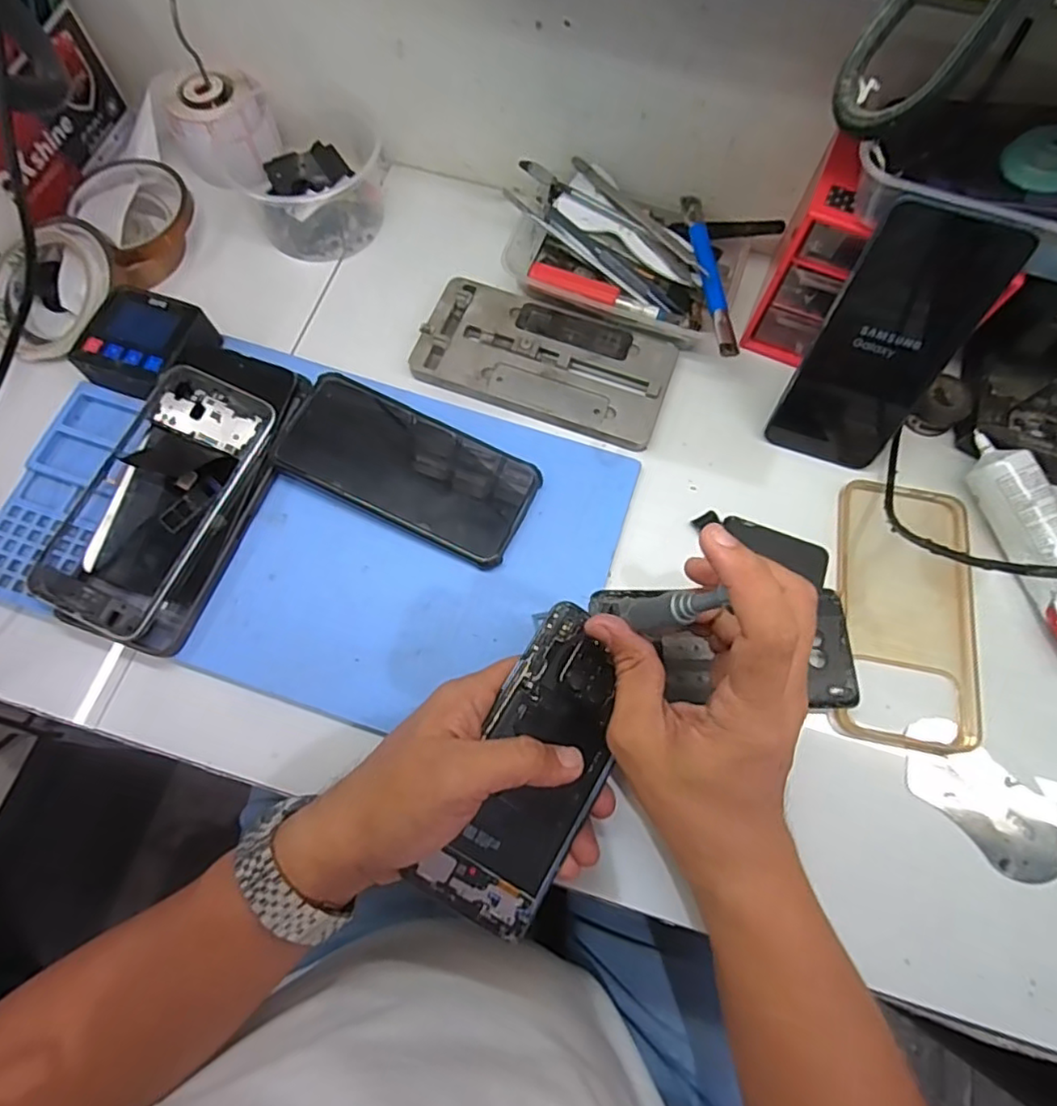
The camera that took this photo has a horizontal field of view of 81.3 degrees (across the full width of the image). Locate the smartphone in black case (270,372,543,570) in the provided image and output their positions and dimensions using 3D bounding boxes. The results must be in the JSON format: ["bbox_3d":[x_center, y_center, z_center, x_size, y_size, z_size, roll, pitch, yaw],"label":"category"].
[{"bbox_3d":[-0.078,-0.056,0.404,0.160,0.018,0.077,25,72,6],"label":"smartphone in black case"}]

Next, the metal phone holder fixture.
[{"bbox_3d":[0.012,-0.139,0.448,0.178,0.017,0.094,18,72,4],"label":"metal phone holder fixture"}]

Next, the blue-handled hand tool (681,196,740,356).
[{"bbox_3d":[0.128,-0.200,0.436,0.015,0.008,0.138,-5,72,-4],"label":"blue-handled hand tool"}]

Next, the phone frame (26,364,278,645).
[{"bbox_3d":[-0.231,-0.035,0.380,0.080,0.011,0.167,27,79,4],"label":"phone frame"}]

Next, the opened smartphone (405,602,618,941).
[{"bbox_3d":[0.006,0.110,0.321,0.069,0.005,0.156,33,73,-8],"label":"opened smartphone"}]

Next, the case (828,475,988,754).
[{"bbox_3d":[0.241,0.035,0.393,0.083,0.012,0.171,11,71,2],"label":"case"}]

